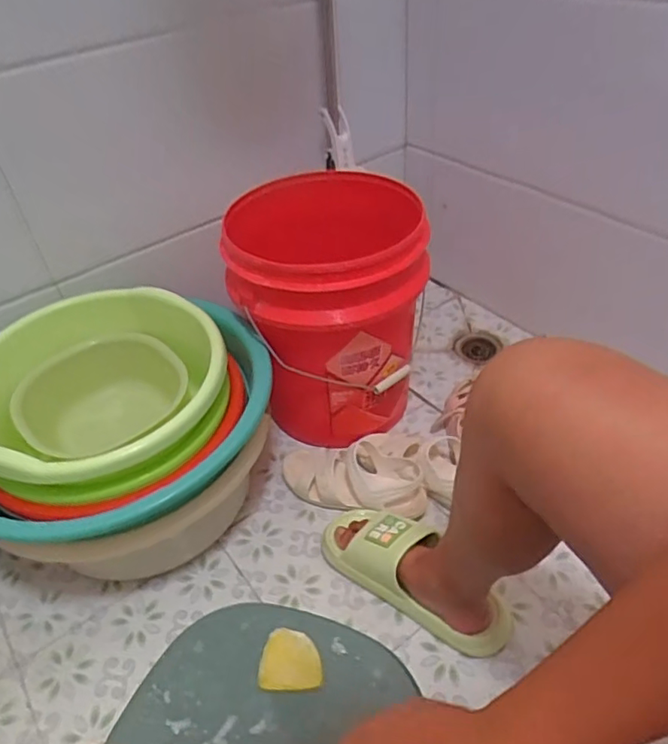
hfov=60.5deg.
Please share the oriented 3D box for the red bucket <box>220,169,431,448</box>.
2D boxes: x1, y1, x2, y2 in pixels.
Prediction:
[{"bbox_3d":[0.003,-0.081,0.948,0.282,0.385,0.272,-3,43,3],"label":"red bucket"}]

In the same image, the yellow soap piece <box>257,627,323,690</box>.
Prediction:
[{"bbox_3d":[-0.035,0.234,0.469,0.050,0.009,0.044,-2,43,4],"label":"yellow soap piece"}]

